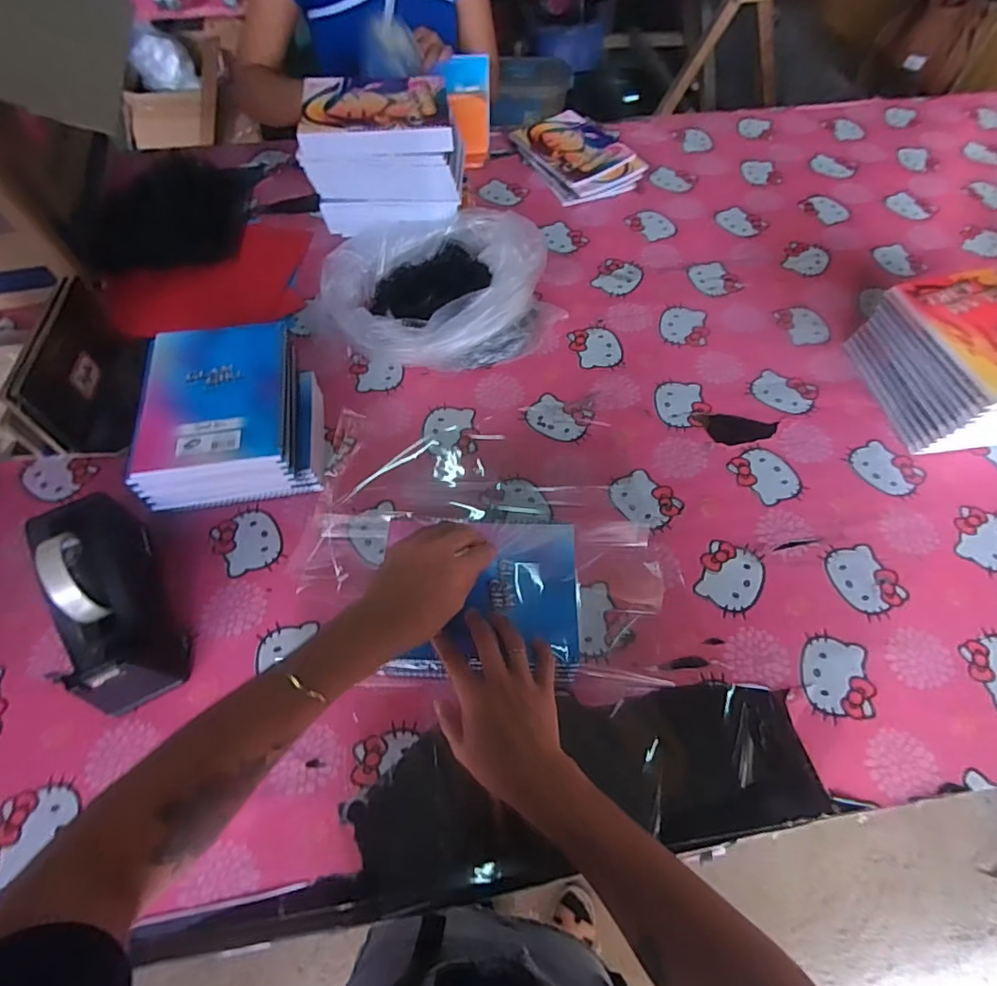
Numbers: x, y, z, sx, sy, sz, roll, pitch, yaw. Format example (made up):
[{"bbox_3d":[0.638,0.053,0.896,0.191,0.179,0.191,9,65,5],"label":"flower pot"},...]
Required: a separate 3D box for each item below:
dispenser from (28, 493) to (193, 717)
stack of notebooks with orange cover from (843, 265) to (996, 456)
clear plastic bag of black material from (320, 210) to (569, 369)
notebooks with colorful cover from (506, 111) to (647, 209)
[{"bbox_3d":[-0.383,0.105,0.527,0.079,0.117,0.205,-26,63,-15],"label":"dispenser"},{"bbox_3d":[0.599,-0.163,0.696,0.161,0.121,0.205,-6,60,-4],"label":"stack of notebooks with orange cover"},{"bbox_3d":[-0.091,-0.293,0.756,0.292,0.125,0.265,36,65,19],"label":"clear plastic bag of black material"},{"bbox_3d":[0.146,-0.634,1.011,0.180,0.030,0.254,-19,62,-12],"label":"notebooks with colorful cover"}]

